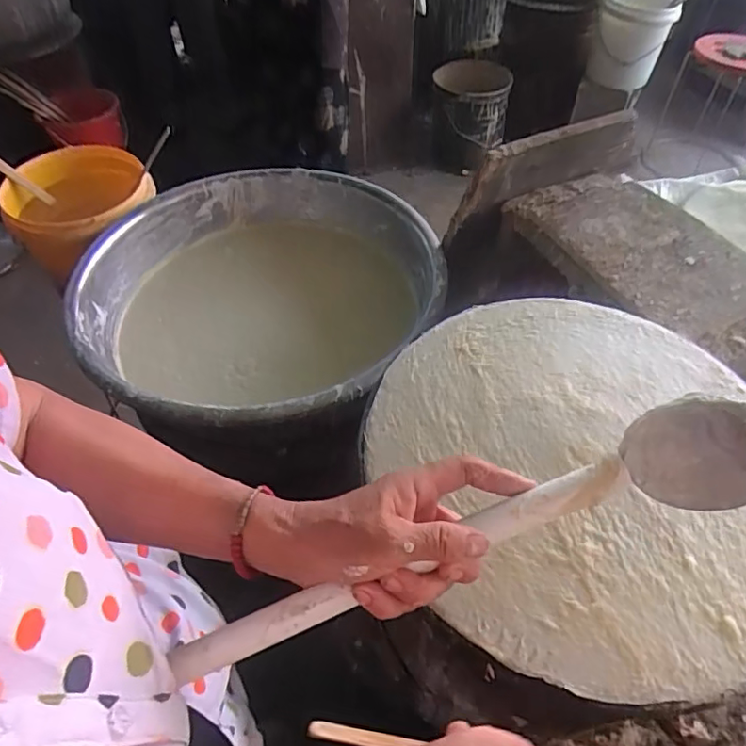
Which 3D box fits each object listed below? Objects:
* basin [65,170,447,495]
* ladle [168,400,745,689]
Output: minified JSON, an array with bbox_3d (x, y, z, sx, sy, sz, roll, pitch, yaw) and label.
[{"bbox_3d":[-0.170,-0.122,0.963,0.519,0.179,0.528,0,51,1],"label":"basin"},{"bbox_3d":[0.060,0.102,0.326,0.365,0.072,0.057,-20,53,-5],"label":"ladle"}]

